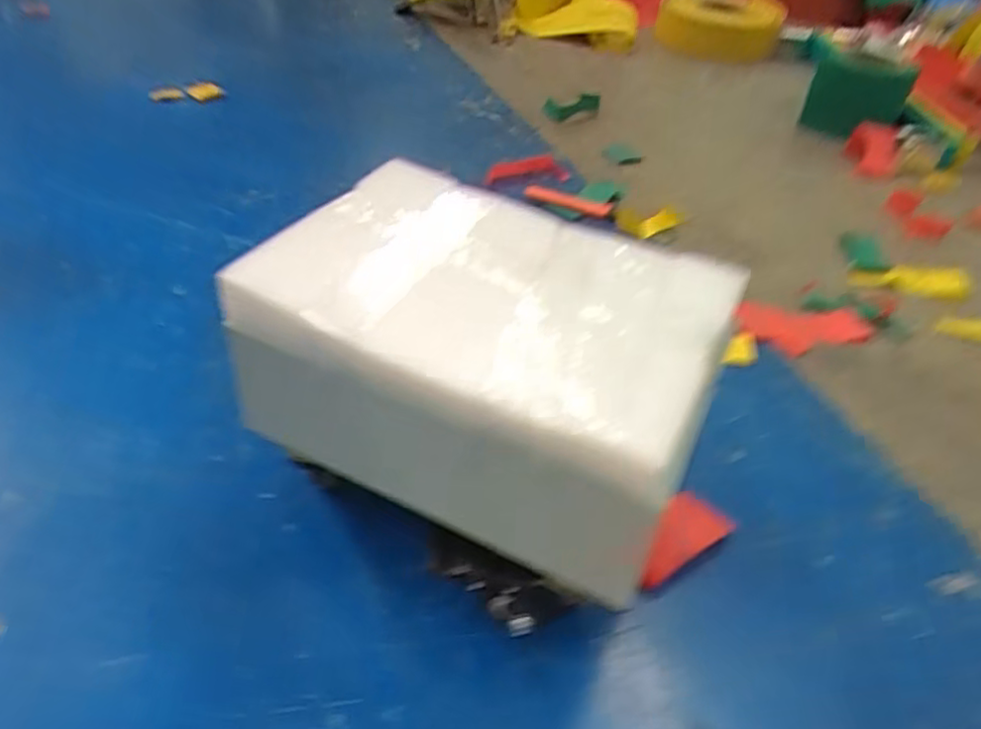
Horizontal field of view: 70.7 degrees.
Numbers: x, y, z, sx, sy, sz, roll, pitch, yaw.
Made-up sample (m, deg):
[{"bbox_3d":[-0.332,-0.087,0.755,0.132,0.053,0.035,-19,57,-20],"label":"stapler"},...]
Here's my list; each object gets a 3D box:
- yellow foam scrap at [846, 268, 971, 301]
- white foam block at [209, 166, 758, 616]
[{"bbox_3d":[0.575,-0.113,0.938,0.180,0.013,0.059,2,40,-4],"label":"yellow foam scrap"},{"bbox_3d":[-0.002,-0.003,0.502,0.301,0.146,0.195,21,42,17],"label":"white foam block"}]

